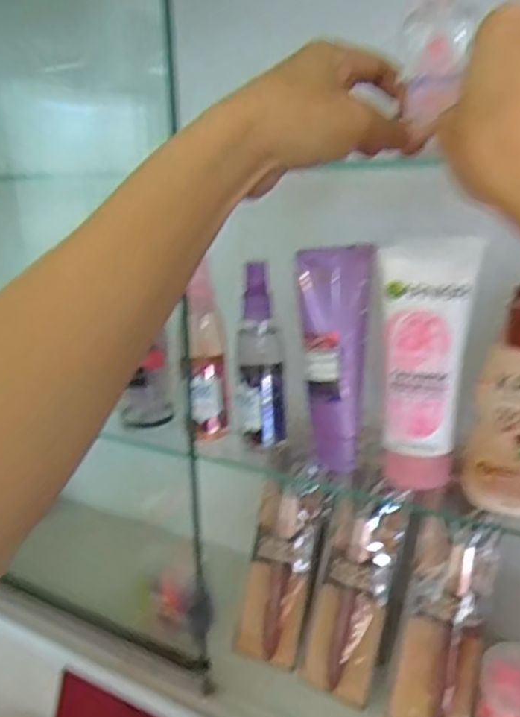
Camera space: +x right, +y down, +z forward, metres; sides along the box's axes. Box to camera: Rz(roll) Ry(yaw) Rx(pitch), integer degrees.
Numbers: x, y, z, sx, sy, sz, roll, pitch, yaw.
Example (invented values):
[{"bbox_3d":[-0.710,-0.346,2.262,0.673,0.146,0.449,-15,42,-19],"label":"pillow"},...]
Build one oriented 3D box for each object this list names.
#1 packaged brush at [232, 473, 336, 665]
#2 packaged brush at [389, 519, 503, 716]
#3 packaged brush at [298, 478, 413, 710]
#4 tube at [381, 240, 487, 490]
[{"bbox_3d":[0.017,0.188,0.505,0.064,0.155,0.025,12,-4,37],"label":"packaged brush"},{"bbox_3d":[0.145,0.207,0.438,0.055,0.159,0.021,10,-6,31],"label":"packaged brush"},{"bbox_3d":[0.084,0.193,0.477,0.059,0.177,0.015,16,-4,43],"label":"packaged brush"},{"bbox_3d":[0.105,0.009,0.363,0.053,0.160,0.027,7,18,25],"label":"tube"}]

